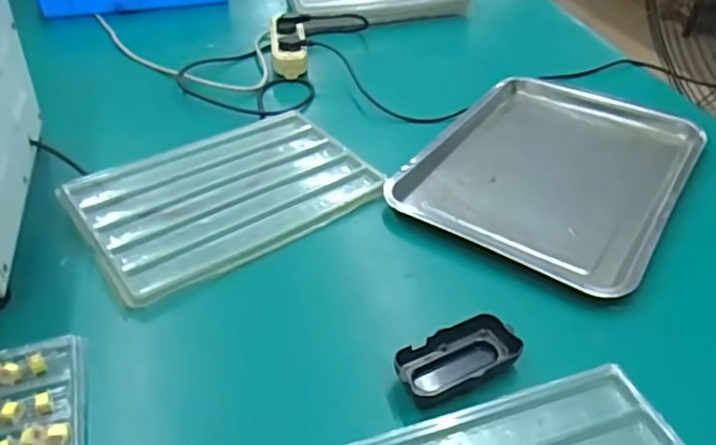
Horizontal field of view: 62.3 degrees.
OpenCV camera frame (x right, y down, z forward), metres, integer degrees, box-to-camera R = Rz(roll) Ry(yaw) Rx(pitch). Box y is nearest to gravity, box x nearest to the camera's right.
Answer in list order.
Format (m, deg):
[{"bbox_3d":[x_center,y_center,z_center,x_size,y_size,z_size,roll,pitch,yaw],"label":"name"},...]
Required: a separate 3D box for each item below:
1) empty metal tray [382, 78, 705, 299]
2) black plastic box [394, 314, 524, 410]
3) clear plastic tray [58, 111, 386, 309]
[{"bbox_3d":[0.244,-0.070,0.741,0.292,0.034,0.372,27,46,27],"label":"empty metal tray"},{"bbox_3d":[0.086,0.117,0.514,0.108,0.027,0.049,-20,45,-24],"label":"black plastic box"},{"bbox_3d":[-0.158,-0.046,0.698,0.322,0.026,0.235,-27,48,-30],"label":"clear plastic tray"}]

